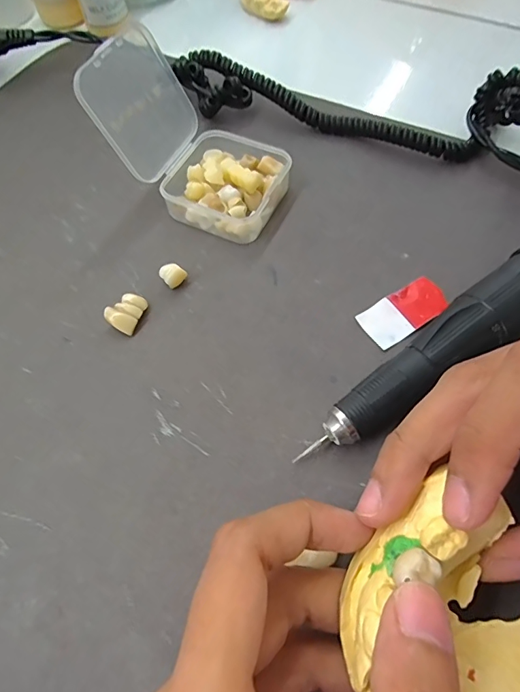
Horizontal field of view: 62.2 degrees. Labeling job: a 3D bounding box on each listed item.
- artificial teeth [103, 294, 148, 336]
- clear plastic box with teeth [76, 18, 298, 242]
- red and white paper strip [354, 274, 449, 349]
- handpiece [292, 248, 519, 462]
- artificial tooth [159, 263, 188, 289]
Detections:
[{"bbox_3d":[-0.061,-0.016,0.197,0.013,0.008,0.019,18,65,10],"label":"artificial teeth"},{"bbox_3d":[-0.032,-0.103,0.213,0.088,0.061,0.059,23,66,12],"label":"clear plastic box with teeth"},{"bbox_3d":[0.067,-0.017,0.198,0.042,0.004,0.020,-32,67,-15],"label":"red and white paper strip"},{"bbox_3d":[0.087,-0.006,0.176,0.157,0.030,0.026,-34,67,-15],"label":"handpiece"},{"bbox_3d":[-0.041,-0.033,0.207,0.009,0.011,0.011,40,70,19],"label":"artificial tooth"}]

